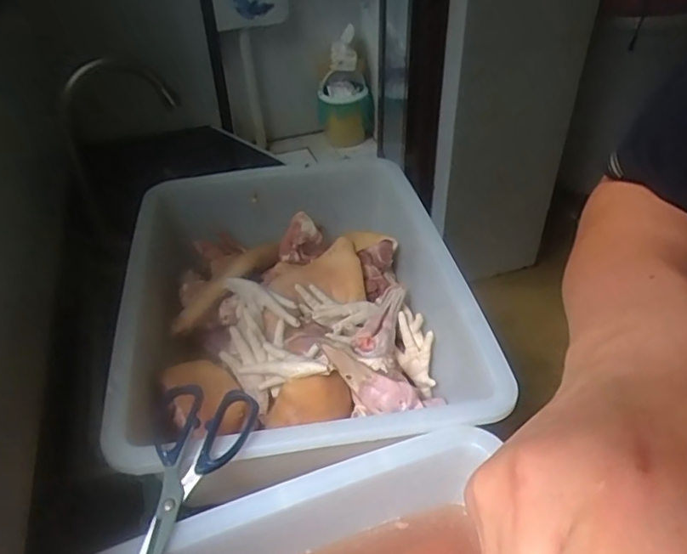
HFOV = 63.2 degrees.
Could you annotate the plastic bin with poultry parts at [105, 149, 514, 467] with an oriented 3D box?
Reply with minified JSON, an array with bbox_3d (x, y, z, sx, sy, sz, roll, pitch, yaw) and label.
[{"bbox_3d":[-0.071,0.026,0.714,0.394,0.142,0.507,-10,41,-10],"label":"plastic bin with poultry parts"}]

